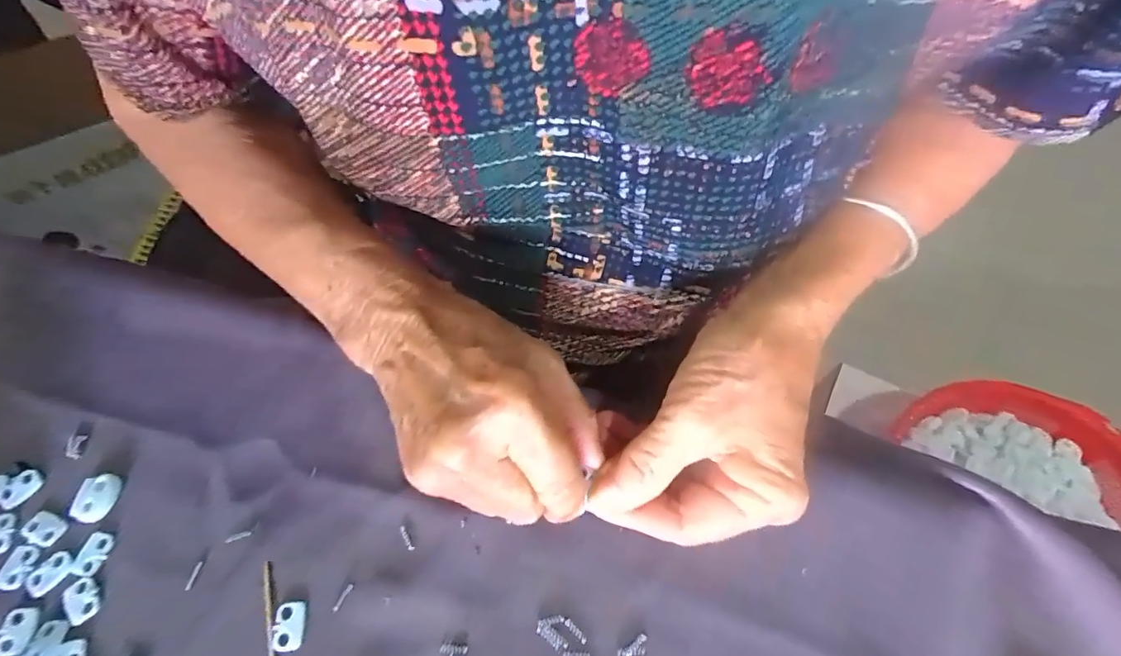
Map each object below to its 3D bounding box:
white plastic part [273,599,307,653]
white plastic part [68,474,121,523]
[{"bbox_3d":[-0.117,0.128,0.223,0.013,0.004,0.019,-5,63,-1],"label":"white plastic part"},{"bbox_3d":[-0.224,0.082,0.250,0.016,0.006,0.022,11,63,7],"label":"white plastic part"}]

